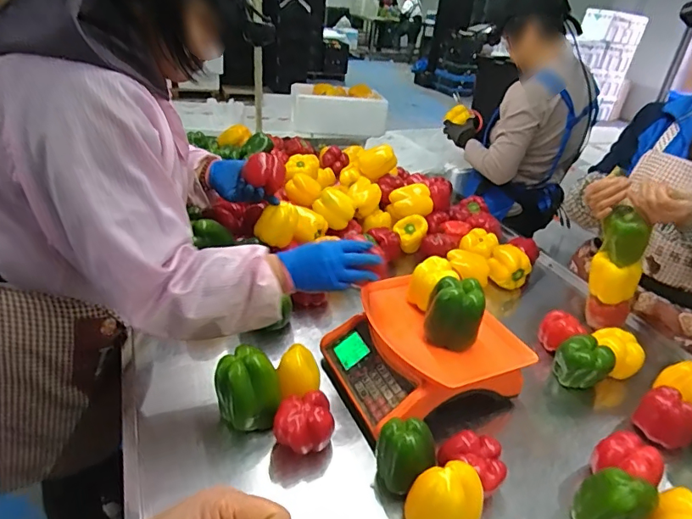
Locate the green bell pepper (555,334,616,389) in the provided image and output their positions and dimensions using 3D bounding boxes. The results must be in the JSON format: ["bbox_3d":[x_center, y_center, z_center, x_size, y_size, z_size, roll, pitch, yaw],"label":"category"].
[{"bbox_3d":[0.449,0.194,0.909,0.084,0.079,0.078,0,32,-8],"label":"green bell pepper"}]

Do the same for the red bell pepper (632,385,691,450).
[{"bbox_3d":[0.546,0.264,0.810,0.070,0.078,0.087,-20,39,-34],"label":"red bell pepper"}]

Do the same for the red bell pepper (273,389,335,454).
[{"bbox_3d":[-0.063,0.246,0.725,0.089,0.070,0.065,0,32,-8],"label":"red bell pepper"}]

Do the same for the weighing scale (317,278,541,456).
[{"bbox_3d":[0.123,0.155,0.847,0.280,0.106,0.282,-12,35,-24],"label":"weighing scale"}]

